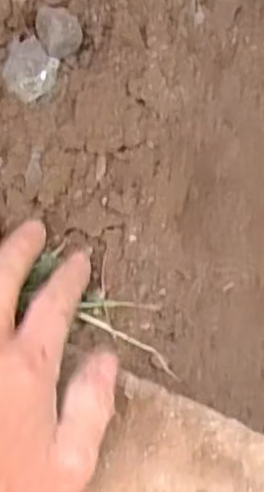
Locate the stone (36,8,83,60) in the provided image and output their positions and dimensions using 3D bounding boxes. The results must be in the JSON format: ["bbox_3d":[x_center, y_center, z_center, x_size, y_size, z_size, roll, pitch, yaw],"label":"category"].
[{"bbox_3d":[-0.043,-0.132,0.419,0.026,0.017,0.026,0,66,-1],"label":"stone"}]

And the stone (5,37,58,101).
[{"bbox_3d":[-0.062,-0.107,0.421,0.031,0.013,0.035,32,70,12],"label":"stone"}]

